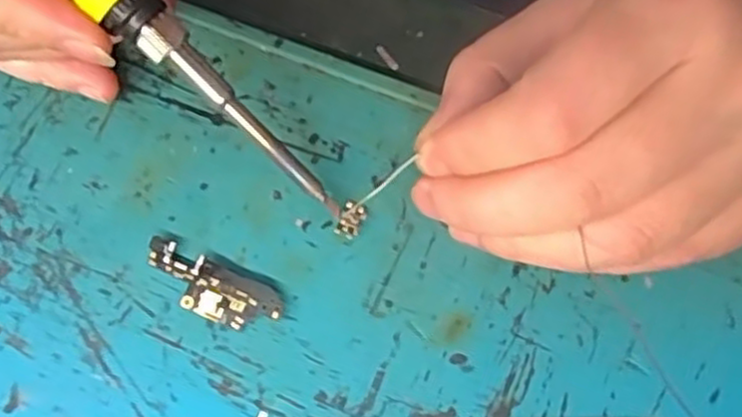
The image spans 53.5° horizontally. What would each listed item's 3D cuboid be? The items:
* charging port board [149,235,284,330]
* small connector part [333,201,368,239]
[{"bbox_3d":[-0.046,0.023,0.212,0.042,0.005,0.015,21,72,9],"label":"charging port board"},{"bbox_3d":[-0.006,0.003,0.218,0.007,0.004,0.010,23,72,10],"label":"small connector part"}]

